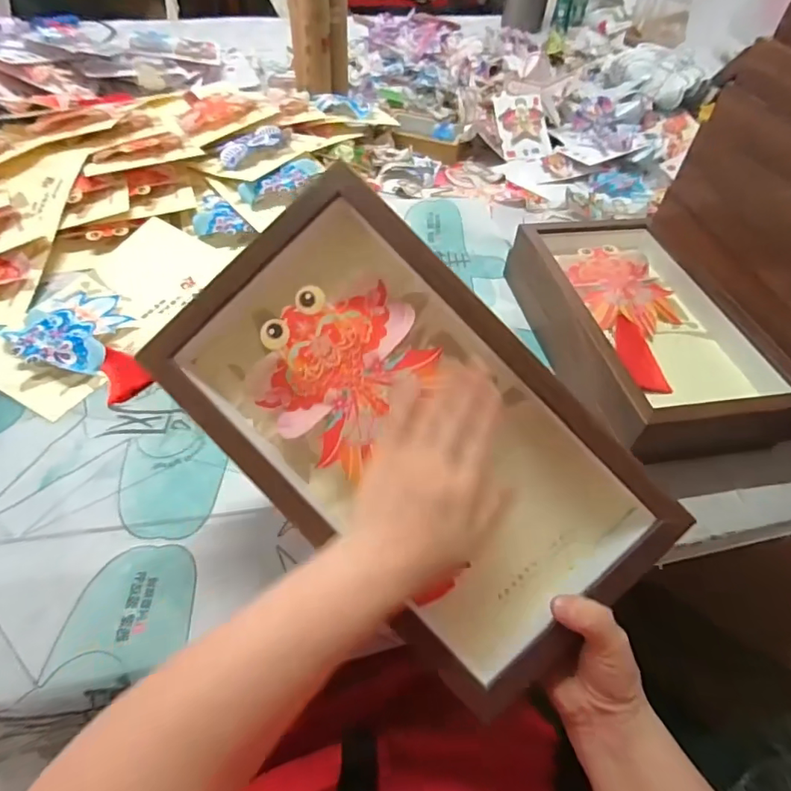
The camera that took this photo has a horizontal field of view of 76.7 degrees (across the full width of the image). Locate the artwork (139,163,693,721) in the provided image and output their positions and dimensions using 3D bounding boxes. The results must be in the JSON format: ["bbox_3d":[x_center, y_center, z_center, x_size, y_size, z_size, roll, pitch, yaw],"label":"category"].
[{"bbox_3d":[0.014,0.029,0.364,0.203,0.056,0.342,-43,90,2],"label":"artwork"}]

